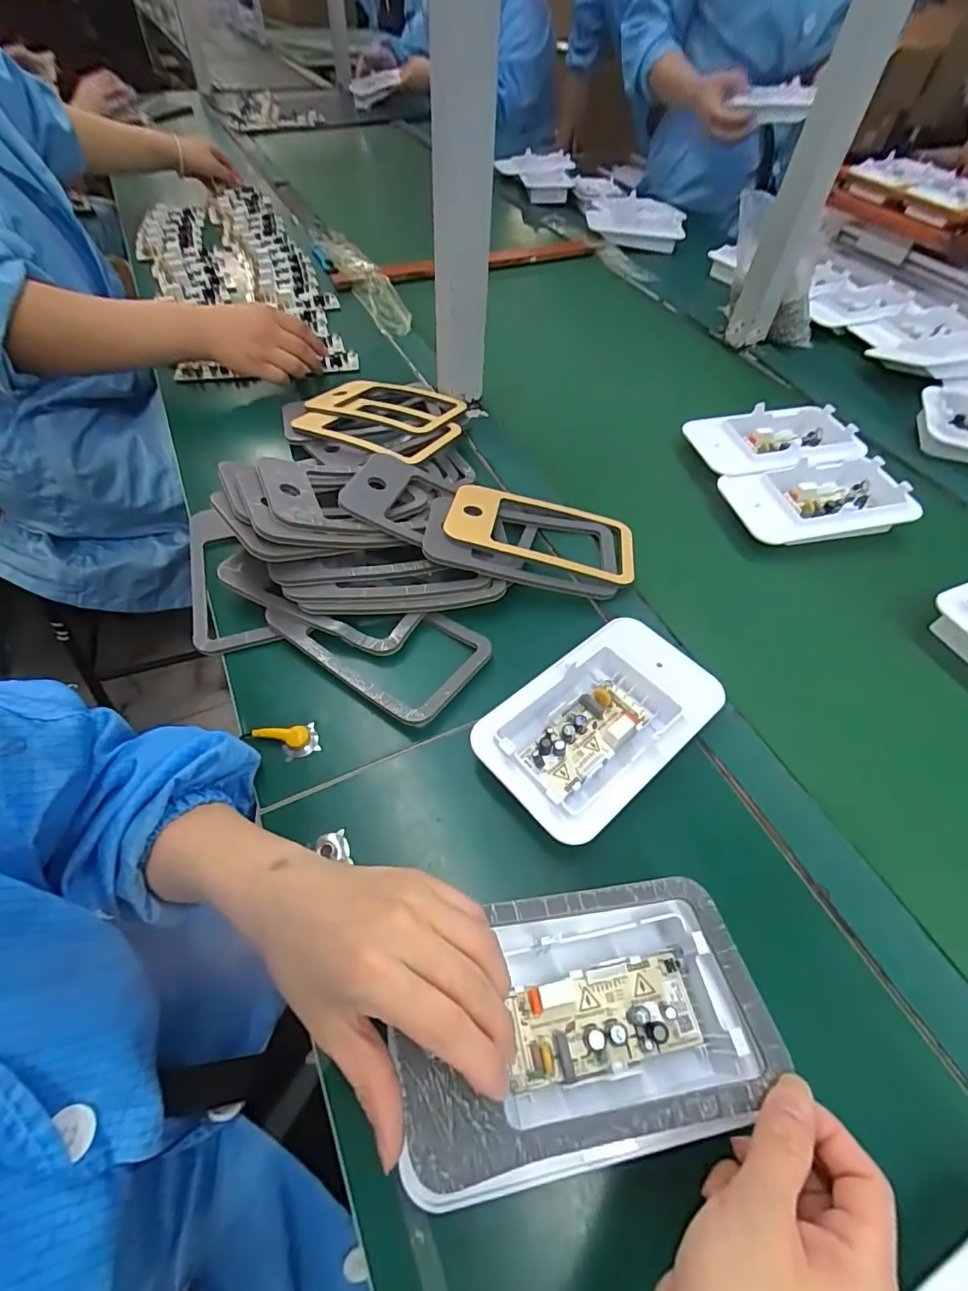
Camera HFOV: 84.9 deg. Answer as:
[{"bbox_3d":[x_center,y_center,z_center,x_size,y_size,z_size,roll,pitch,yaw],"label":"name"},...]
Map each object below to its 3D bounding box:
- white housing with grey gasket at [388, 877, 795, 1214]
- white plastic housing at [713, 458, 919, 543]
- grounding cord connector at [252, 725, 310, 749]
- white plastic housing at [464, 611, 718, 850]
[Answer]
[{"bbox_3d":[0.045,0.185,0.263,0.168,0.063,0.105,-8,55,-10],"label":"white housing with grey gasket"},{"bbox_3d":[0.333,-0.144,0.536,0.169,0.038,0.105,-7,55,-9],"label":"white plastic housing"},{"bbox_3d":[-0.142,0.065,0.369,0.038,0.011,0.013,-3,54,-7],"label":"grounding cord connector"},{"bbox_3d":[0.082,0.056,0.375,0.172,0.042,0.100,-35,63,-26],"label":"white plastic housing"}]

